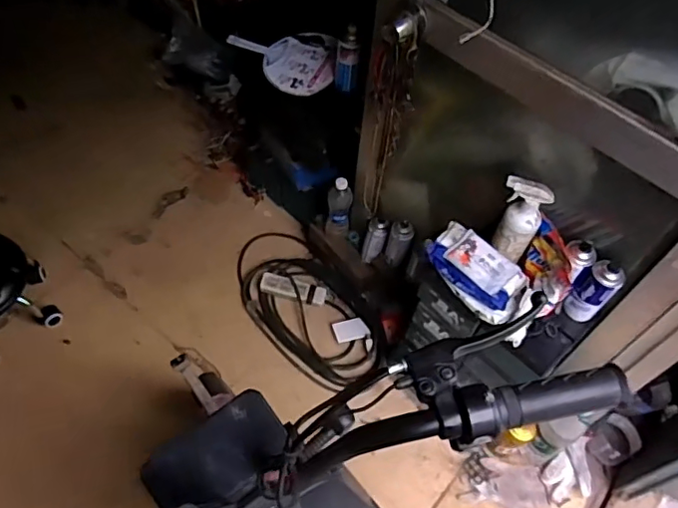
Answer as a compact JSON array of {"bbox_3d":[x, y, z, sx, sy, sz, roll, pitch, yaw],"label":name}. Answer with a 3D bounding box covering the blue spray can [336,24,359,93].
[{"bbox_3d":[0.020,-0.474,1.379,0.048,0.154,0.058,3,54,-3],"label":"blue spray can"}]

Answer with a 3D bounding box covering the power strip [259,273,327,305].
[{"bbox_3d":[-0.134,0.104,1.657,0.196,0.027,0.059,15,55,6],"label":"power strip"}]

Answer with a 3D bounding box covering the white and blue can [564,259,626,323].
[{"bbox_3d":[0.489,0.070,1.072,0.059,0.145,0.057,2,55,-3],"label":"white and blue can"}]

